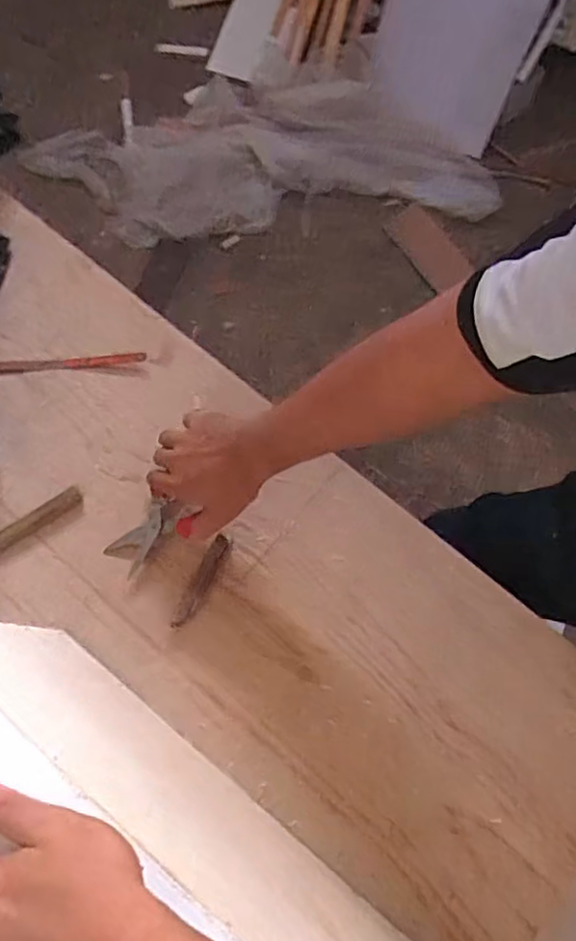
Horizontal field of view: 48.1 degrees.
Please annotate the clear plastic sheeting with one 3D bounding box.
[{"bbox_3d":[-0.078,-0.856,1.681,1.218,0.268,0.457,-1,74,0],"label":"clear plastic sheeting"}]

